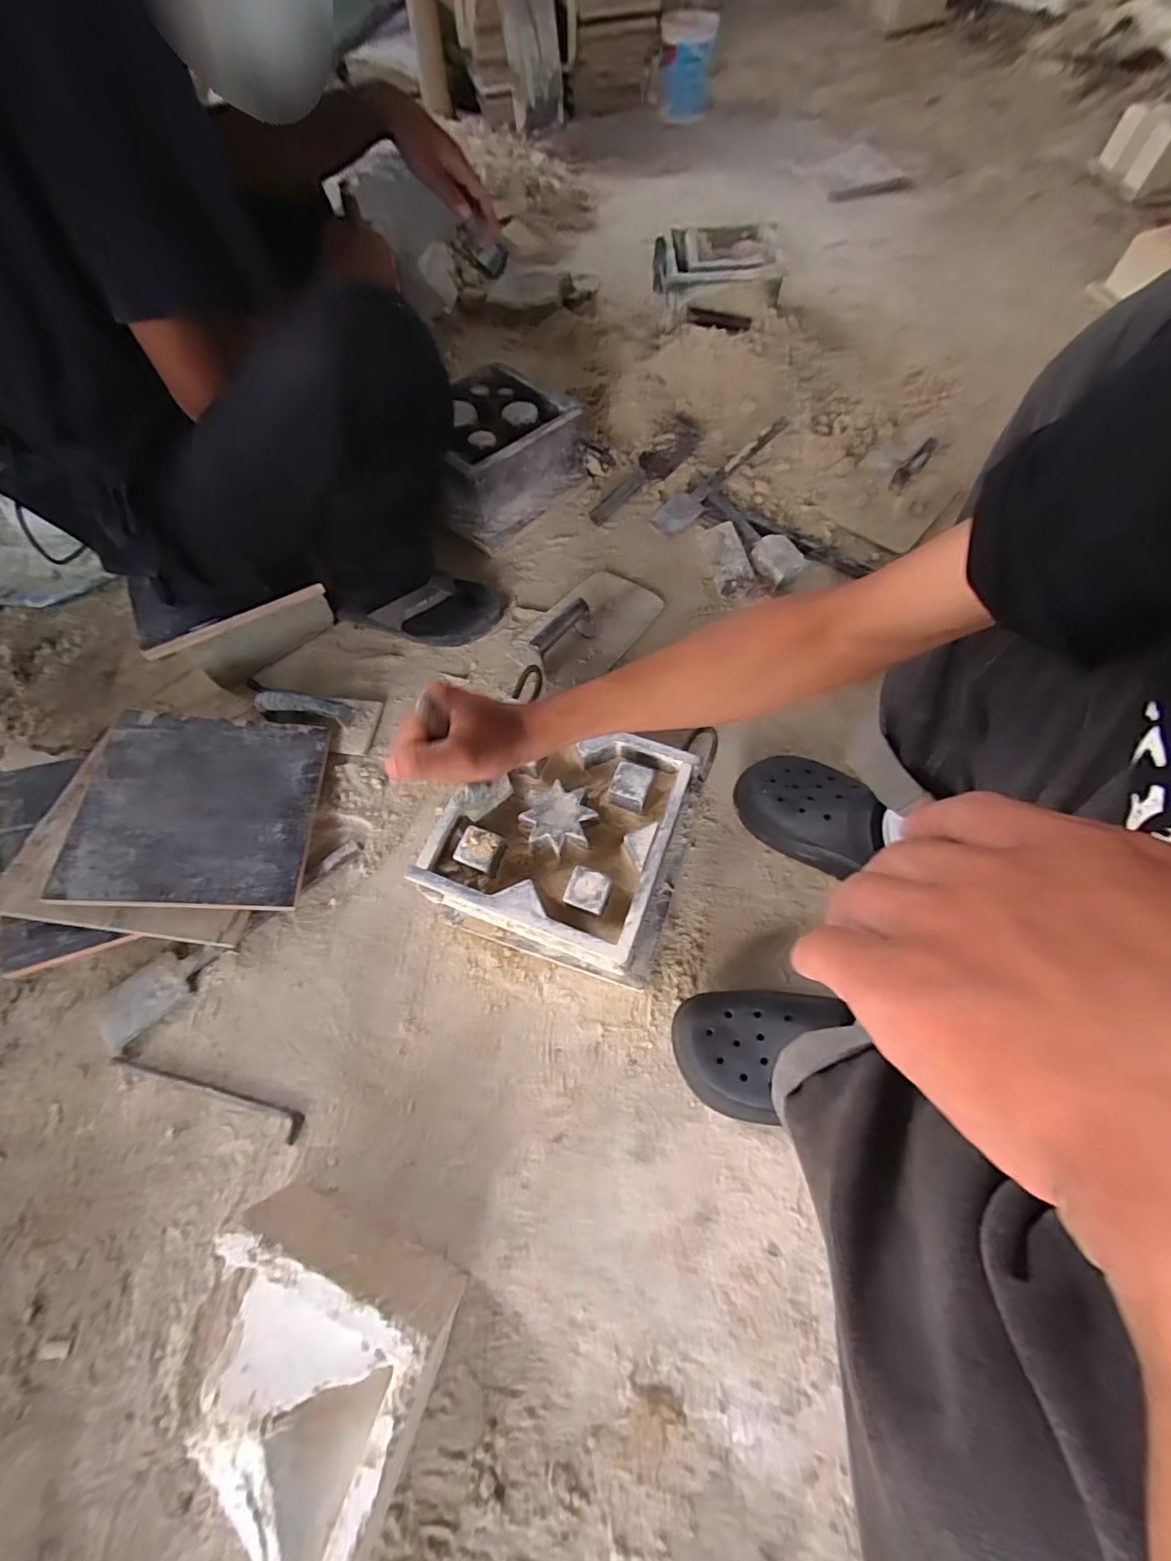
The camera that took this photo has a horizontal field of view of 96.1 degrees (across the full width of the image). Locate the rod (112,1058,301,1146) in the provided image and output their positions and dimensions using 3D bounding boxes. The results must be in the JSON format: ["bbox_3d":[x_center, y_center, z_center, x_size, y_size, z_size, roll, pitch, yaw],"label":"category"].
[{"bbox_3d":[-0.402,0.330,0.559,0.226,0.004,0.024,15,67,10],"label":"rod"}]

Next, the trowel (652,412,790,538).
[{"bbox_3d":[0.231,-0.522,0.897,0.284,0.031,0.052,-41,69,0],"label":"trowel"}]

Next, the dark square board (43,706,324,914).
[{"bbox_3d":[-0.470,0.030,0.647,0.248,0.011,0.245,3,63,-14],"label":"dark square board"}]

